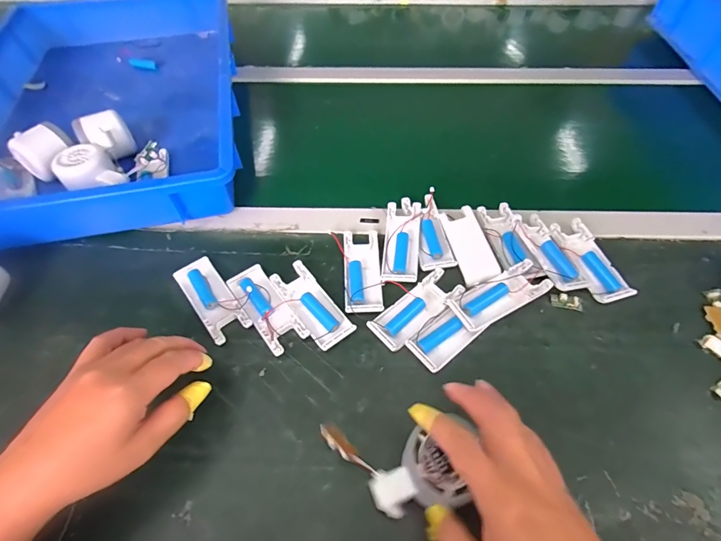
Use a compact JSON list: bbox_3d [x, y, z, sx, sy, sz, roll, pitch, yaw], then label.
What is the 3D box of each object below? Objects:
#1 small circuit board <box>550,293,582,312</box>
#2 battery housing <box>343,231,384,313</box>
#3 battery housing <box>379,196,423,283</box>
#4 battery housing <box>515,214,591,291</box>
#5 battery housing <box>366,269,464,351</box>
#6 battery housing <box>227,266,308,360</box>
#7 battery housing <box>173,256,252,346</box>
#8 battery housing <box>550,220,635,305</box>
[{"bbox_3d":[0.219,0.033,0.399,0.031,0.004,0.017,9,56,6],"label":"small circuit board"},{"bbox_3d":[0.001,-0.002,0.415,0.041,0.014,0.104,-3,55,-2],"label":"battery housing"},{"bbox_3d":[0.049,-0.039,0.440,0.040,0.017,0.114,6,55,4],"label":"battery housing"},{"bbox_3d":[0.211,-0.023,0.421,0.045,0.021,0.100,-13,56,-9],"label":"battery housing"},{"bbox_3d":[0.059,0.039,0.384,0.103,0.012,0.040,-35,62,-22],"label":"battery housing"},{"bbox_3d":[-0.096,0.037,0.384,0.039,0.011,0.101,-32,61,-20],"label":"battery housing"},{"bbox_3d":[-0.156,0.029,0.393,0.039,0.012,0.103,-33,61,-21],"label":"battery housing"},{"bbox_3d":[0.256,-0.011,0.421,0.041,0.014,0.104,-13,56,-9],"label":"battery housing"}]

